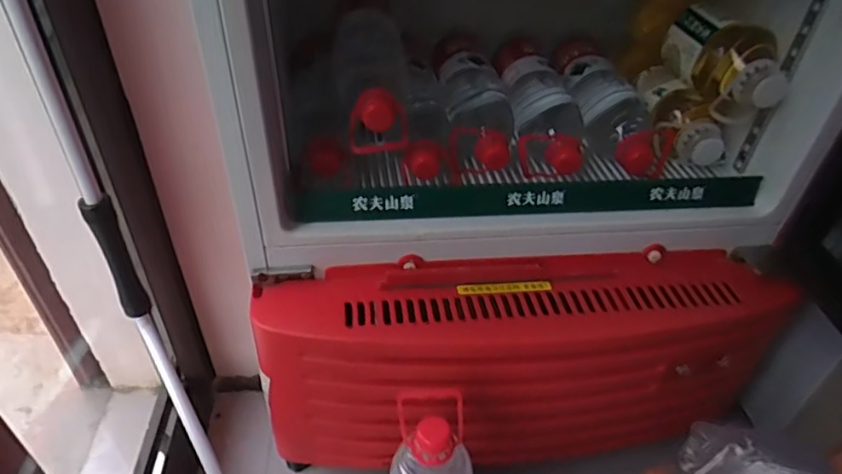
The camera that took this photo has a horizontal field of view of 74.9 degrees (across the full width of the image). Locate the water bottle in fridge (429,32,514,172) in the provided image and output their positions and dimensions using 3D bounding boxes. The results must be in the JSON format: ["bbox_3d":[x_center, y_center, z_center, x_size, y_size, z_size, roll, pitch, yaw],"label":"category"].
[{"bbox_3d":[0.067,-0.192,0.737,0.086,0.071,0.247,-1,40,-7],"label":"water bottle in fridge"}]

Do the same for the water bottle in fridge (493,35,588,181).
[{"bbox_3d":[0.158,-0.173,0.730,0.095,0.085,0.269,1,40,-5],"label":"water bottle in fridge"}]

